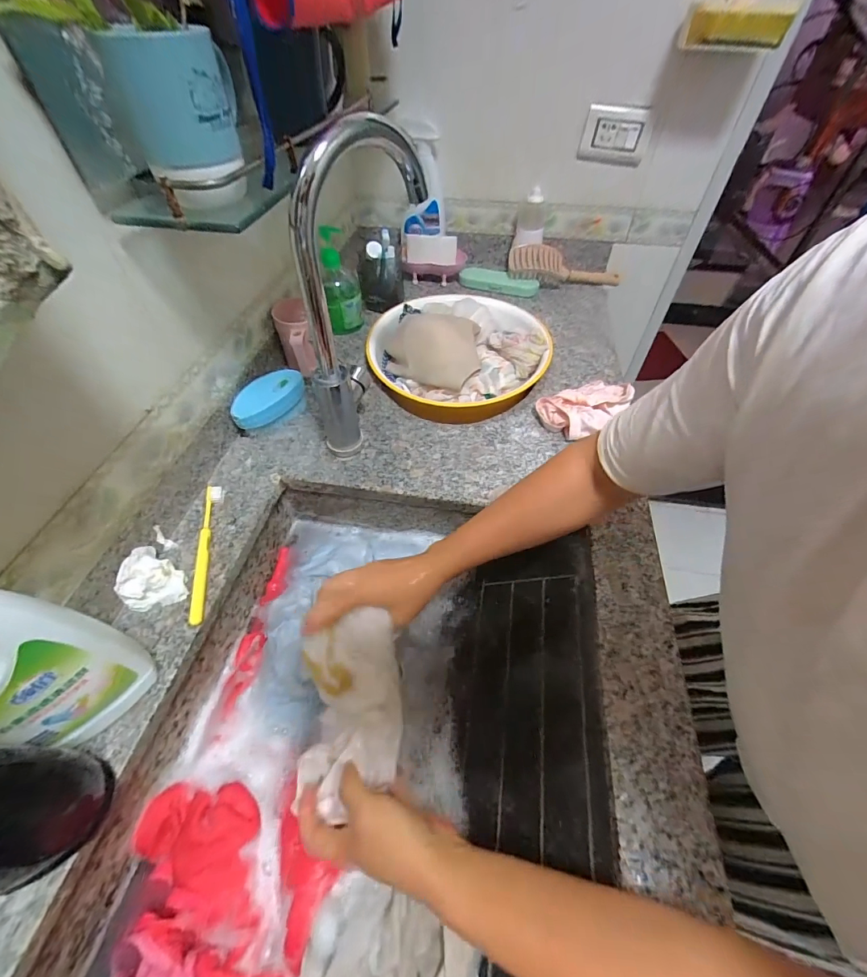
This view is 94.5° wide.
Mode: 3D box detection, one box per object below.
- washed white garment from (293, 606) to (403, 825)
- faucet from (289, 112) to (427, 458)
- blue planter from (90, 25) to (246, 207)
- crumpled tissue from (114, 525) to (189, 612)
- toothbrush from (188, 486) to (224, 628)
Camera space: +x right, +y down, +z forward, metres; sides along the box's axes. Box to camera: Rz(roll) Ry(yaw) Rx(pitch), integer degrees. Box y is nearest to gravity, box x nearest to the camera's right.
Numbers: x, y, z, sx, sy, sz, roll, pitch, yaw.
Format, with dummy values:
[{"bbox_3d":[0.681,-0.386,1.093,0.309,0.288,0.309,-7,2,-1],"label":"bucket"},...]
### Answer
[{"bbox_3d":[-0.080,0.212,0.392,0.093,0.082,0.161,3,51,3],"label":"washed white garment"},{"bbox_3d":[-0.087,-0.210,0.473,0.062,0.337,0.178,37,60,26],"label":"faucet"},{"bbox_3d":[-0.199,-0.298,0.324,0.082,0.095,0.088,-22,54,-16],"label":"blue planter"},{"bbox_3d":[-0.299,0.080,0.420,0.051,0.045,0.085,-22,54,-16],"label":"crumpled tissue"},{"bbox_3d":[-0.255,0.065,0.450,0.017,0.009,0.175,-9,52,-7],"label":"toothbrush"}]

